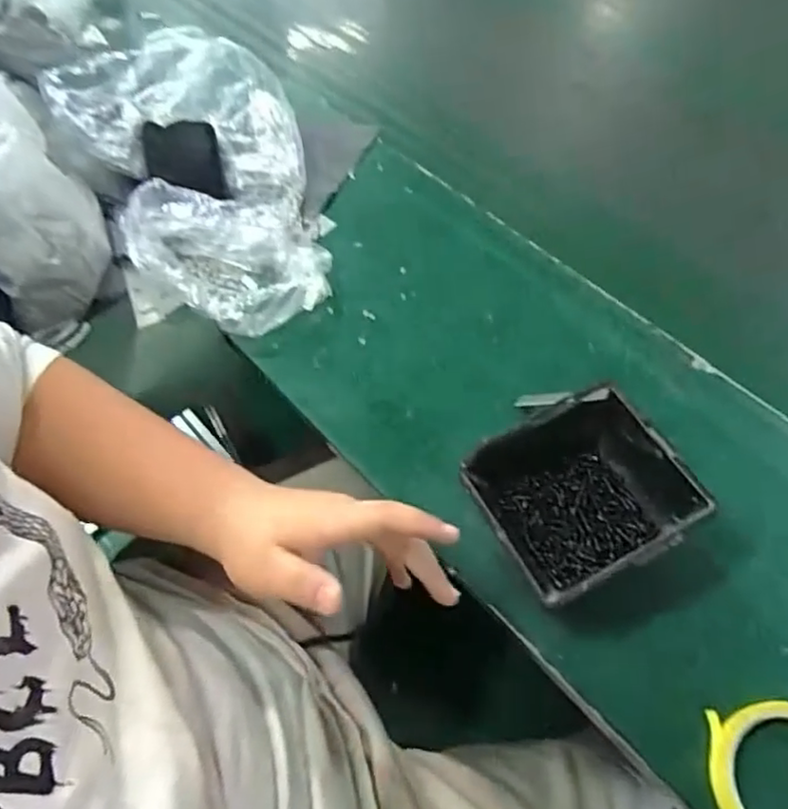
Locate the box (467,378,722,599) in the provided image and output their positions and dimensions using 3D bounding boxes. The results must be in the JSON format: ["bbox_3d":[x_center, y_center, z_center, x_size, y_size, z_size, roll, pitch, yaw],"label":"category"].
[{"bbox_3d":[0.132,0.065,0.445,0.138,0.068,0.120,-22,60,-13],"label":"box"}]

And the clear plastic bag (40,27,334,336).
[{"bbox_3d":[-0.186,-0.225,0.600,0.214,0.127,0.338,-15,58,-9],"label":"clear plastic bag"}]

